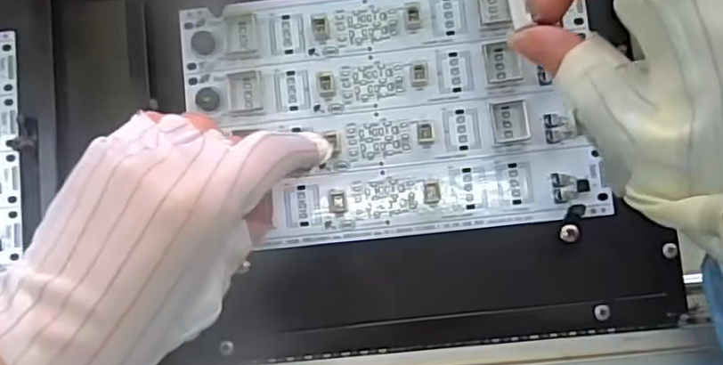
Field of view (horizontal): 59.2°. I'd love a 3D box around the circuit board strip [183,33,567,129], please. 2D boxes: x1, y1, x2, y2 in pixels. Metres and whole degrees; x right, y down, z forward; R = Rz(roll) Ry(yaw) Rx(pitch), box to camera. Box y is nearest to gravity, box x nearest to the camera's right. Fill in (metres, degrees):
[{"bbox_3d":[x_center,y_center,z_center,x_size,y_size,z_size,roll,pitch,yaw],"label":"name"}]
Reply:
[{"bbox_3d":[0.001,-0.051,0.328,0.180,0.004,0.030,-6,85,3],"label":"circuit board strip"}]

